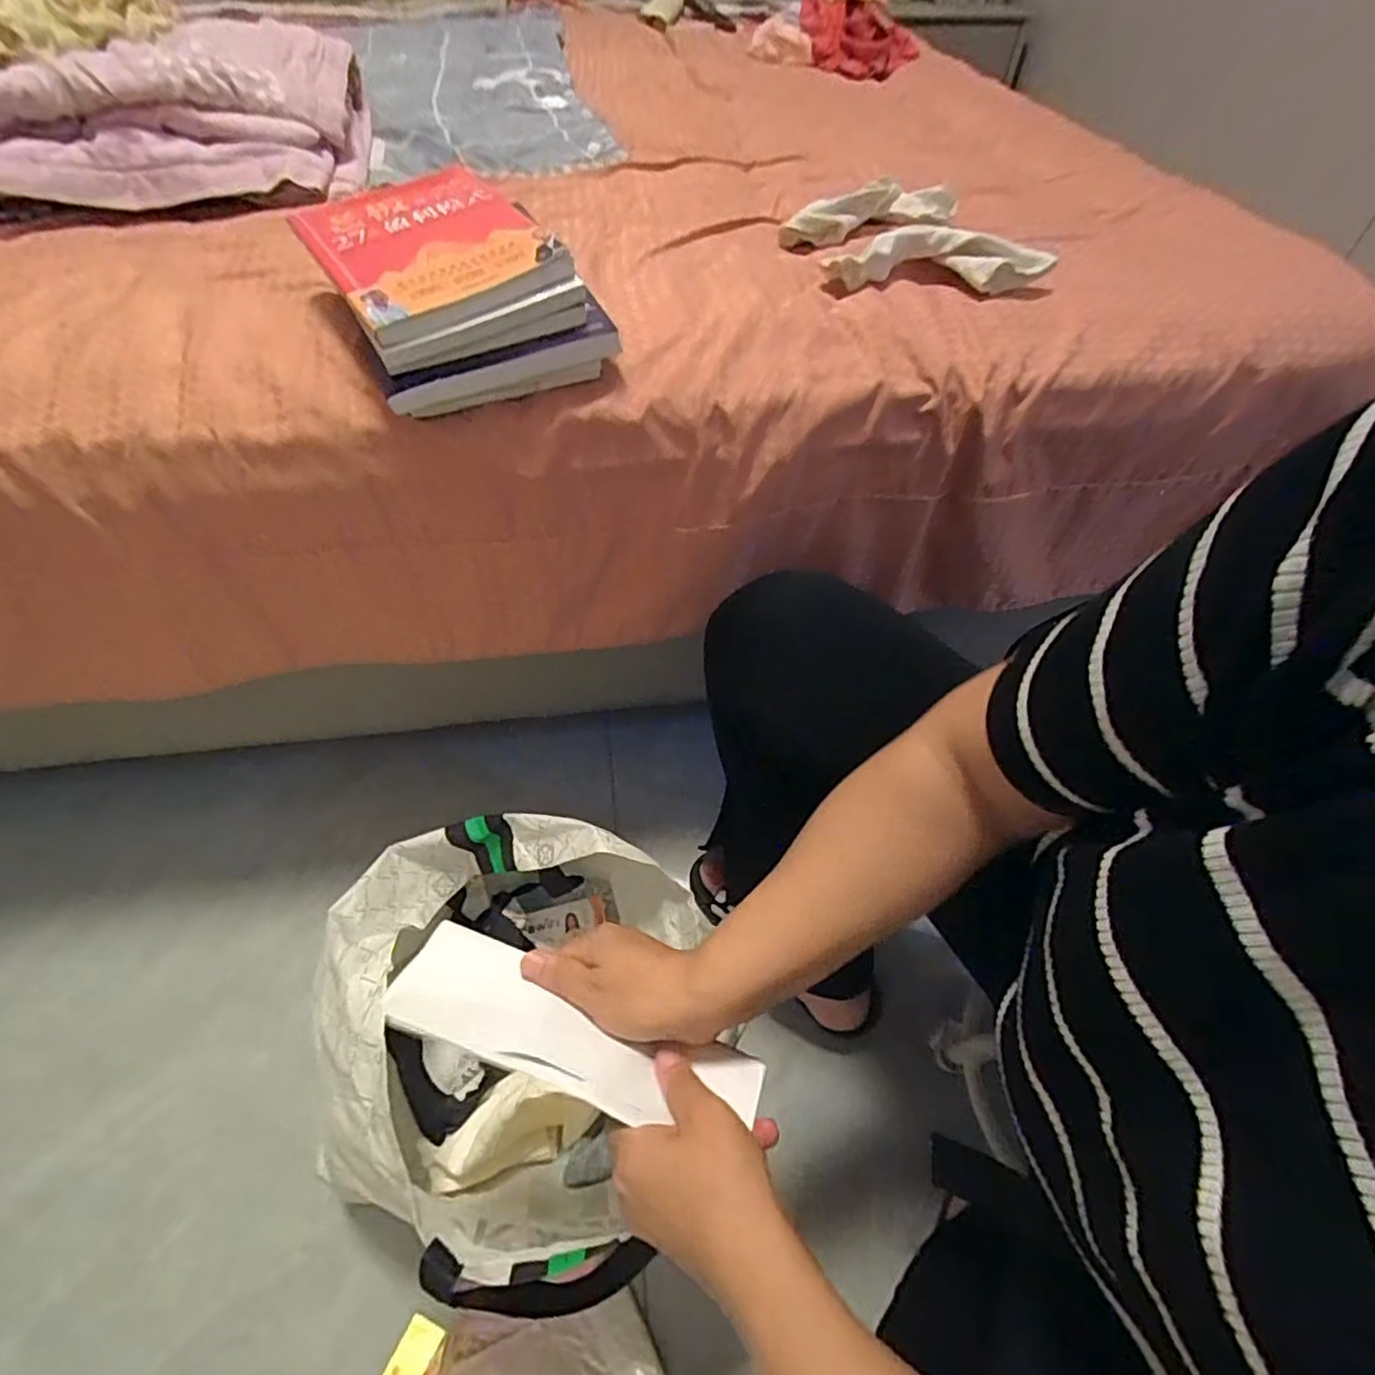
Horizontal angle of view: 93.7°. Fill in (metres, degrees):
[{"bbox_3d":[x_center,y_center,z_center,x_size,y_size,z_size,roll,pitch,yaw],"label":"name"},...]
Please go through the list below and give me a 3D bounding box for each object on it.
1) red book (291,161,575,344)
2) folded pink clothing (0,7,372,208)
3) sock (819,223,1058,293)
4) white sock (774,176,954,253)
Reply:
[{"bbox_3d":[-0.196,-0.333,0.481,0.146,0.016,0.216,-30,61,-15],"label":"red book"},{"bbox_3d":[-0.597,-0.629,0.700,0.439,0.099,0.331,-12,54,-10],"label":"folded pink clothing"},{"bbox_3d":[0.217,-0.373,0.558,0.188,0.033,0.051,6,53,4],"label":"sock"},{"bbox_3d":[0.183,-0.478,0.653,0.179,0.042,0.056,-16,55,-13],"label":"white sock"}]

